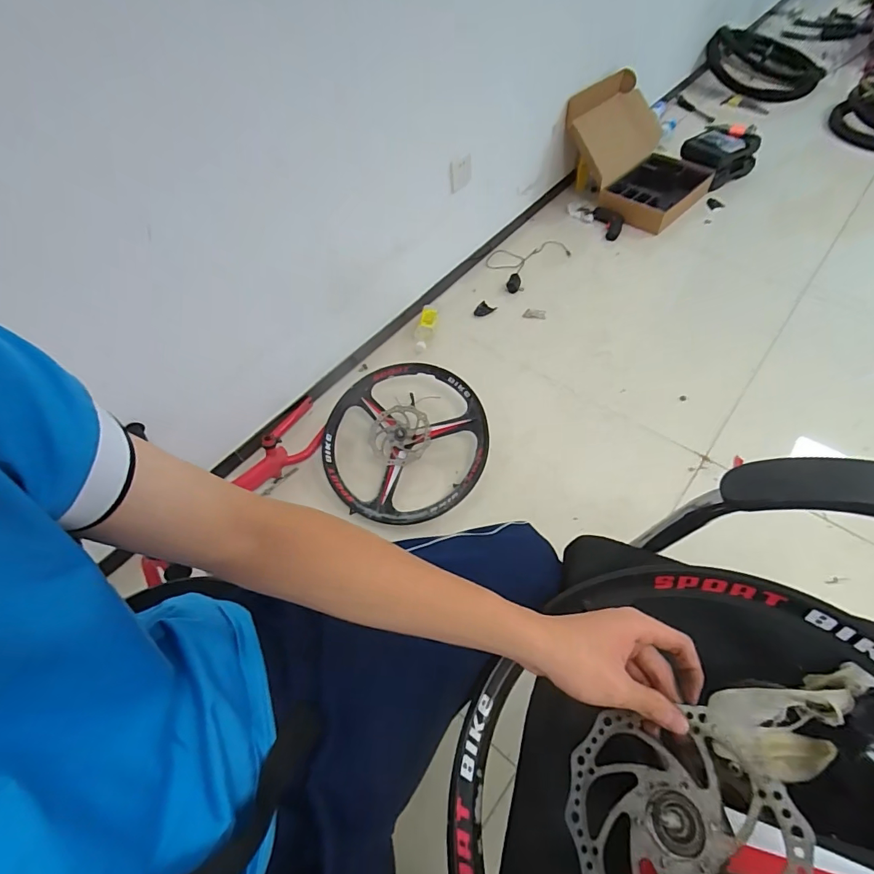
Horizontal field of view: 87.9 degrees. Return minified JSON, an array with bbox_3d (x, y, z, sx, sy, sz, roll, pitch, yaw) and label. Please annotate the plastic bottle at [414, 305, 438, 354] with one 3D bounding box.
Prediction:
[{"bbox_3d":[-0.036,-0.328,1.378,0.052,0.051,0.142,22,104,19],"label":"plastic bottle"}]

